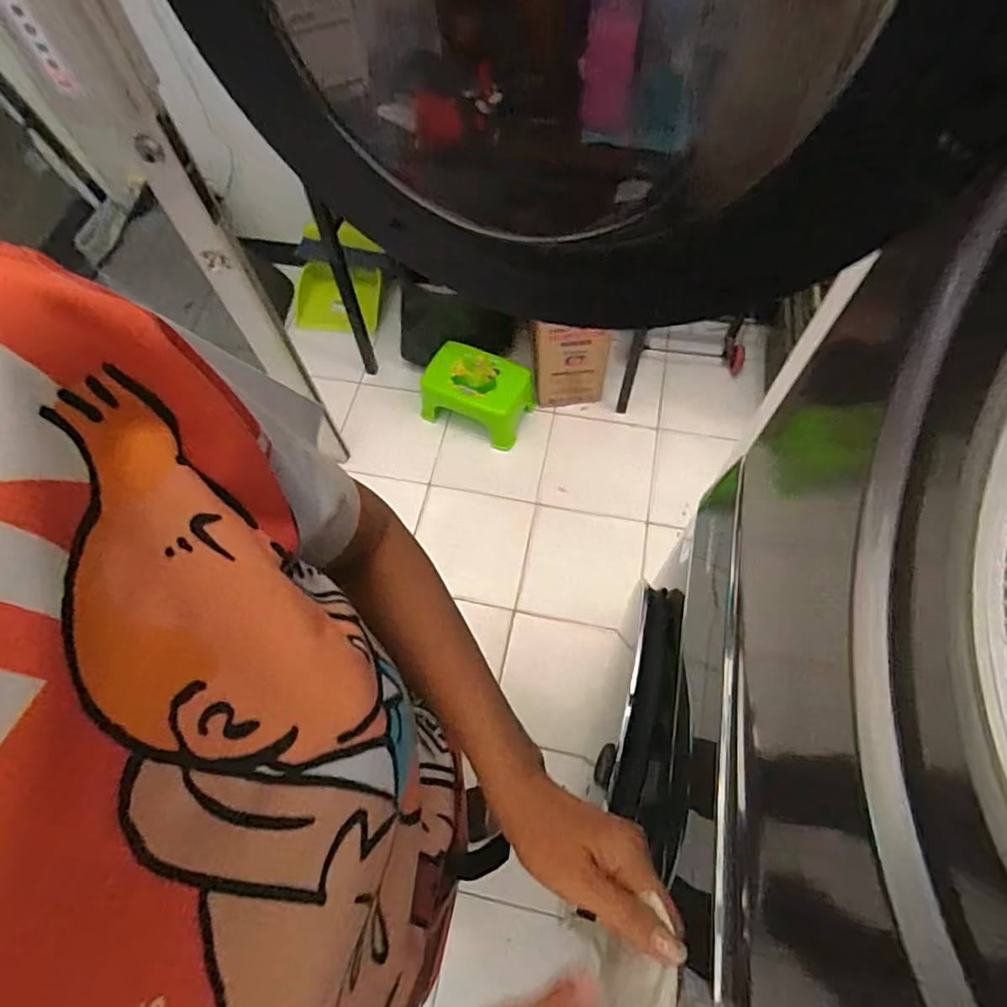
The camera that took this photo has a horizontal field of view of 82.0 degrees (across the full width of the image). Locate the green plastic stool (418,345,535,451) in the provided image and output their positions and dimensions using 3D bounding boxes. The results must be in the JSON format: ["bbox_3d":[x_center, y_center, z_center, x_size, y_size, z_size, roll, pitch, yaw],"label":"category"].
[{"bbox_3d":[-0.067,-0.303,1.649,0.316,0.168,0.195,23,67,13],"label":"green plastic stool"}]

